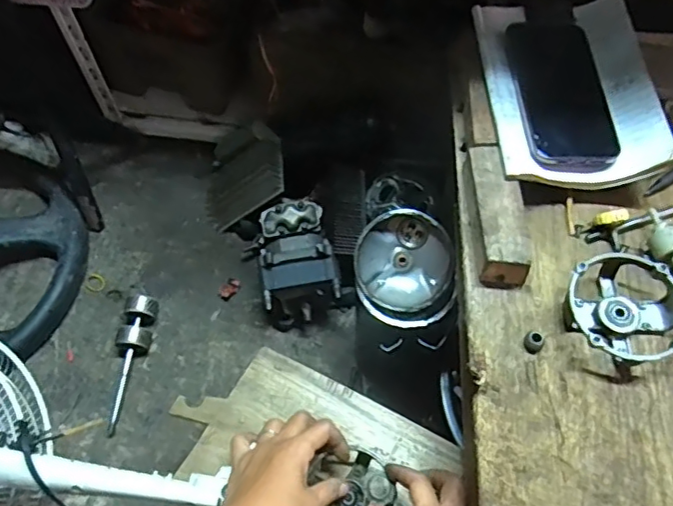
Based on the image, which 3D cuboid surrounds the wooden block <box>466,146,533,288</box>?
[{"bbox_3d":[0.142,-0.034,0.508,0.043,0.043,0.129,-3,60,0],"label":"wooden block"}]

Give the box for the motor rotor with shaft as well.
[{"bbox_3d":[-0.292,0.145,0.788,0.049,0.036,0.197,3,60,3],"label":"motor rotor with shaft"}]

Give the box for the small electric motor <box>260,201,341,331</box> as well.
[{"bbox_3d":[-0.055,0.025,0.792,0.104,0.154,0.118,-13,61,-6],"label":"small electric motor"}]

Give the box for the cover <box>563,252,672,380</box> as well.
[{"bbox_3d":[0.233,0.047,0.460,0.091,0.036,0.093,-28,63,-15],"label":"cover"}]

